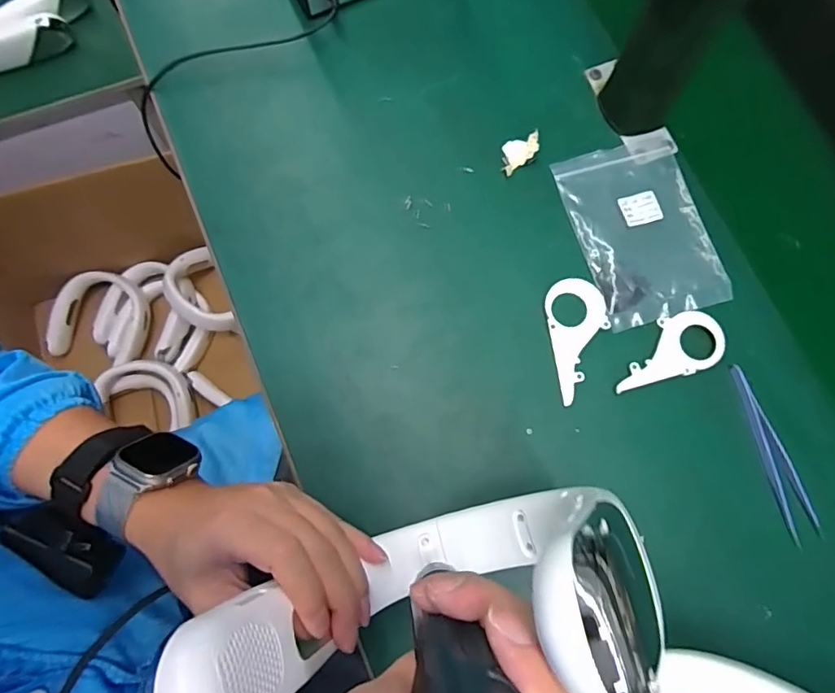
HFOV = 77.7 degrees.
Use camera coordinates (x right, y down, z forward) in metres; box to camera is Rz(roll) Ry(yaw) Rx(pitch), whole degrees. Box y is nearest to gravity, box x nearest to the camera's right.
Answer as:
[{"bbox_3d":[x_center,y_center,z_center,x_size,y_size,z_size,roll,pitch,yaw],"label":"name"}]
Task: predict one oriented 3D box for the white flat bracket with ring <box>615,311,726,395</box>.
[{"bbox_3d":[0.187,0.002,0.390,0.091,0.004,0.045,-15,78,-3],"label":"white flat bracket with ring"}]

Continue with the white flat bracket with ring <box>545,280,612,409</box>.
[{"bbox_3d":[0.124,-0.007,0.391,0.047,0.004,0.092,-8,78,-1],"label":"white flat bracket with ring"}]

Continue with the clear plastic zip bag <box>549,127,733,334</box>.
[{"bbox_3d":[0.178,-0.095,0.415,0.103,0.007,0.149,-14,78,-3],"label":"clear plastic zip bag"}]

